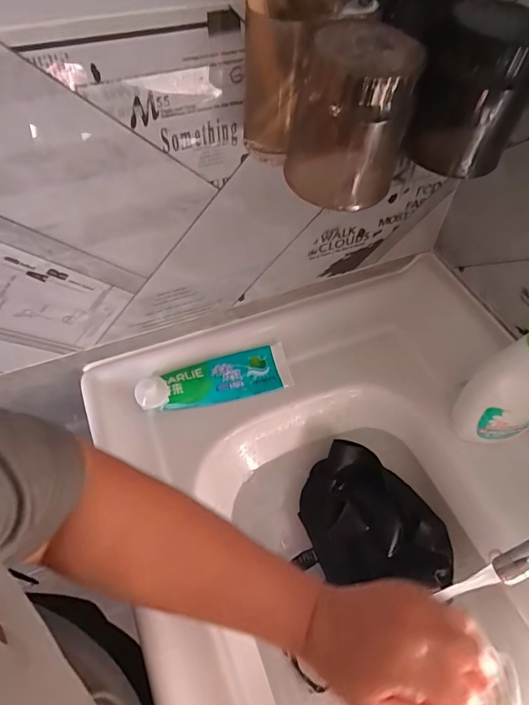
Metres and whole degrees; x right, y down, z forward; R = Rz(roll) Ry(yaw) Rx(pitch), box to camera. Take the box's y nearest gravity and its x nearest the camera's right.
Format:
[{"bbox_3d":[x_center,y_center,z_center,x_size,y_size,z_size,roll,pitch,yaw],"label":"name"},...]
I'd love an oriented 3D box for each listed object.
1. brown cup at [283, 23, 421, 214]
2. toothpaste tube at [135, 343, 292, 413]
[{"bbox_3d":[0.054,-0.148,0.315,0.076,0.115,0.066,8,54,5],"label":"brown cup"},{"bbox_3d":[-0.055,0.028,0.529,0.179,0.040,0.060,-12,72,-17],"label":"toothpaste tube"}]

